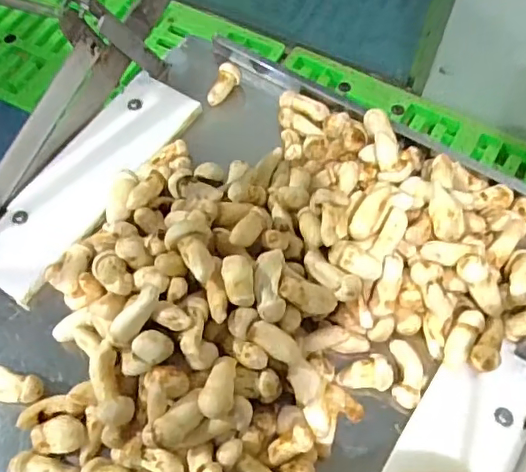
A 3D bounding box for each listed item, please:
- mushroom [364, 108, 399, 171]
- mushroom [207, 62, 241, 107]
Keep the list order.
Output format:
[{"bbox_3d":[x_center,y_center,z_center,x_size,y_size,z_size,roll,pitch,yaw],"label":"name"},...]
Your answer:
[{"bbox_3d":[0.133,-0.113,0.633,0.026,0.027,0.093,-3,49,-1],"label":"mushroom"},{"bbox_3d":[-0.051,-0.194,0.724,0.026,0.021,0.059,32,89,17],"label":"mushroom"}]

